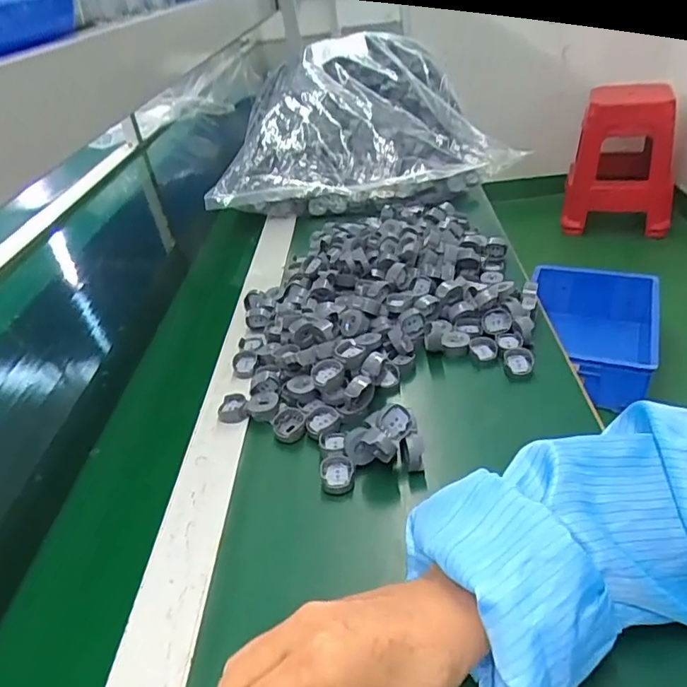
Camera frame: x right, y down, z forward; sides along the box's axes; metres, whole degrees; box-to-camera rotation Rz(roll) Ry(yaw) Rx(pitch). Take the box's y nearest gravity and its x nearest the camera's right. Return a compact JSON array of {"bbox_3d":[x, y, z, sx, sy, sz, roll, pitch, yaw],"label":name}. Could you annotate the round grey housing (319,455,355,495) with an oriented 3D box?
[{"bbox_3d":[-0.005,0.102,0.425,0.025,0.014,0.028,-7,35,2],"label":"round grey housing"}]

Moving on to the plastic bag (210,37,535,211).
[{"bbox_3d":[0.008,-0.365,0.934,0.447,0.145,0.394,-6,61,-4],"label":"plastic bag"}]

